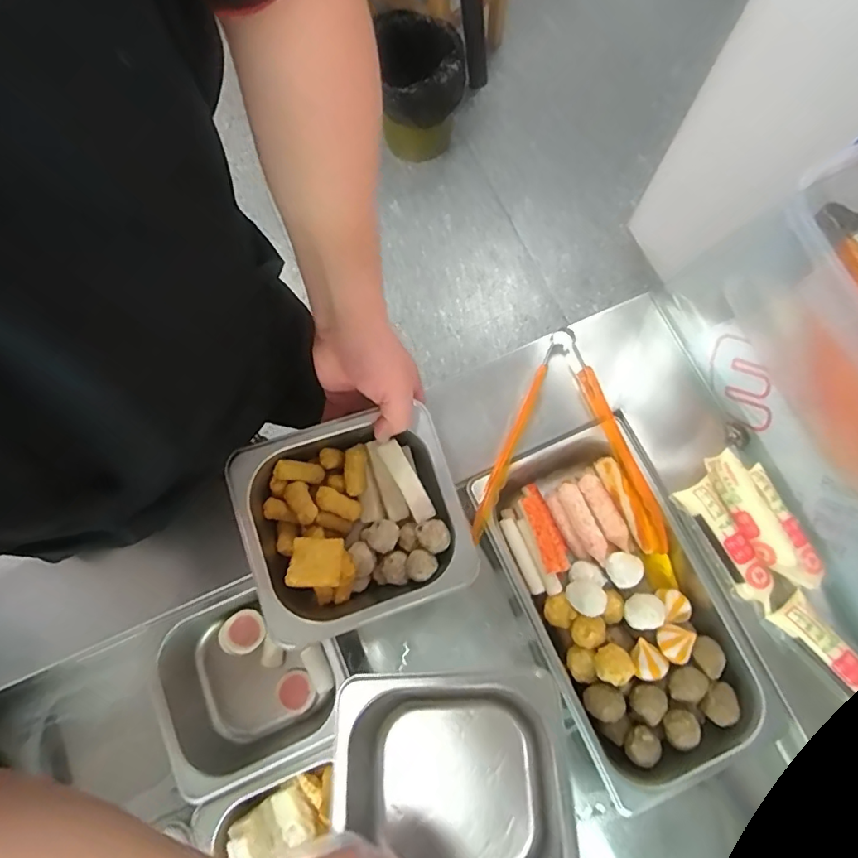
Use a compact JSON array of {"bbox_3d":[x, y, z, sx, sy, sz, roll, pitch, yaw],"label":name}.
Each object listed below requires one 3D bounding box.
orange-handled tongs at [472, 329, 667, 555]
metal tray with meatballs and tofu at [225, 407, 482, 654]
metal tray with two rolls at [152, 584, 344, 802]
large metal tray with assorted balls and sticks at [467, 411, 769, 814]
[{"bbox_3d":[0.146,0.008,0.540,0.193,0.033,0.223,3,75,0],"label":"orange-handled tongs"},{"bbox_3d":[-0.059,0.078,0.437,0.172,0.062,0.160,-20,76,-6],"label":"metal tray with meatballs and tofu"},{"bbox_3d":[-0.172,0.247,0.524,0.175,0.081,0.159,-21,76,-6],"label":"metal tray with two rolls"},{"bbox_3d":[0.182,0.171,0.521,0.178,0.071,0.325,-24,76,-7],"label":"large metal tray with assorted balls and sticks"}]

